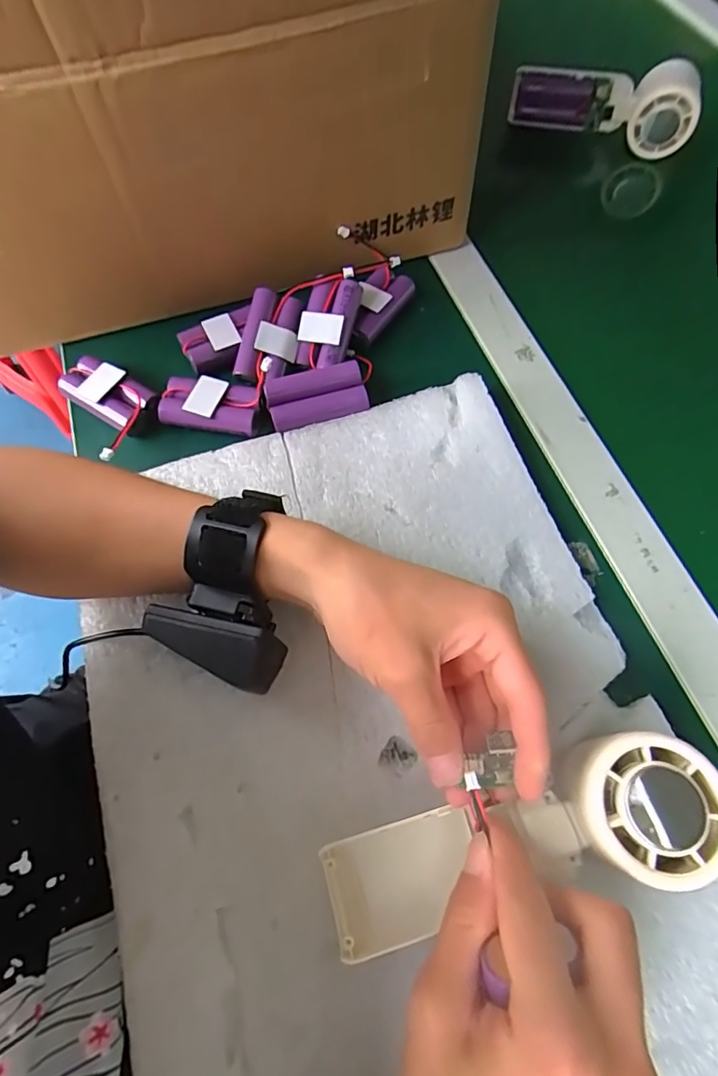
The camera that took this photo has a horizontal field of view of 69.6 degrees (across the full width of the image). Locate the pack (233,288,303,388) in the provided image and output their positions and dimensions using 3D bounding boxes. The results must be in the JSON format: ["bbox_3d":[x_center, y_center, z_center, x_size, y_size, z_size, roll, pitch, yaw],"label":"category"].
[{"bbox_3d":[-0.062,-0.137,0.354,0.035,0.021,0.066,11,66,5],"label":"pack"}]

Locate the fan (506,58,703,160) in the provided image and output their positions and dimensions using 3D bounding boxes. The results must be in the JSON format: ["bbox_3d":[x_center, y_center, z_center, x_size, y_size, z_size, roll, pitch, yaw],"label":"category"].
[{"bbox_3d":[0.229,-0.412,0.488,0.165,0.056,0.043,19,67,7],"label":"fan"}]

